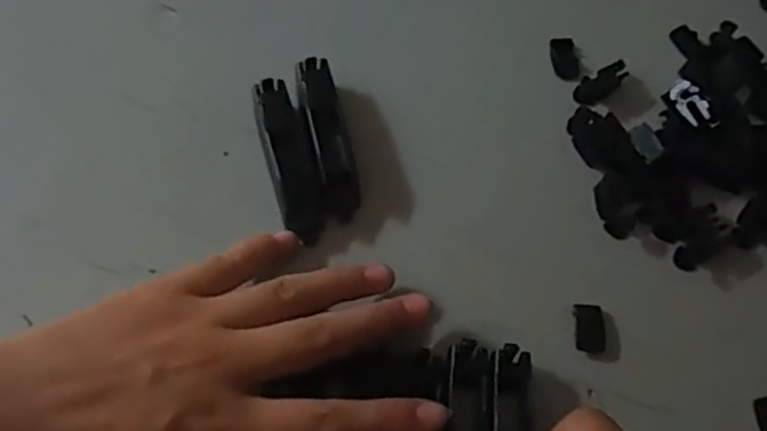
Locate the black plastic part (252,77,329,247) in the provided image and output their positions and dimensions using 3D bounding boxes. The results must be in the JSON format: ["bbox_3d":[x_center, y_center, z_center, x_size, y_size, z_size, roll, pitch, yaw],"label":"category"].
[{"bbox_3d":[-0.041,-0.025,0.304,0.018,0.011,0.075,-16,81,-7],"label":"black plastic part"}]

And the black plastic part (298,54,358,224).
[{"bbox_3d":[-0.025,-0.034,0.313,0.014,0.024,0.072,-11,71,-9],"label":"black plastic part"}]

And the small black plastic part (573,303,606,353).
[{"bbox_3d":[0.089,0.048,0.300,0.013,0.005,0.020,4,69,-4],"label":"small black plastic part"}]

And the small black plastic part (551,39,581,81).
[{"bbox_3d":[0.090,-0.078,0.346,0.013,0.004,0.024,-5,70,-7],"label":"small black plastic part"}]

